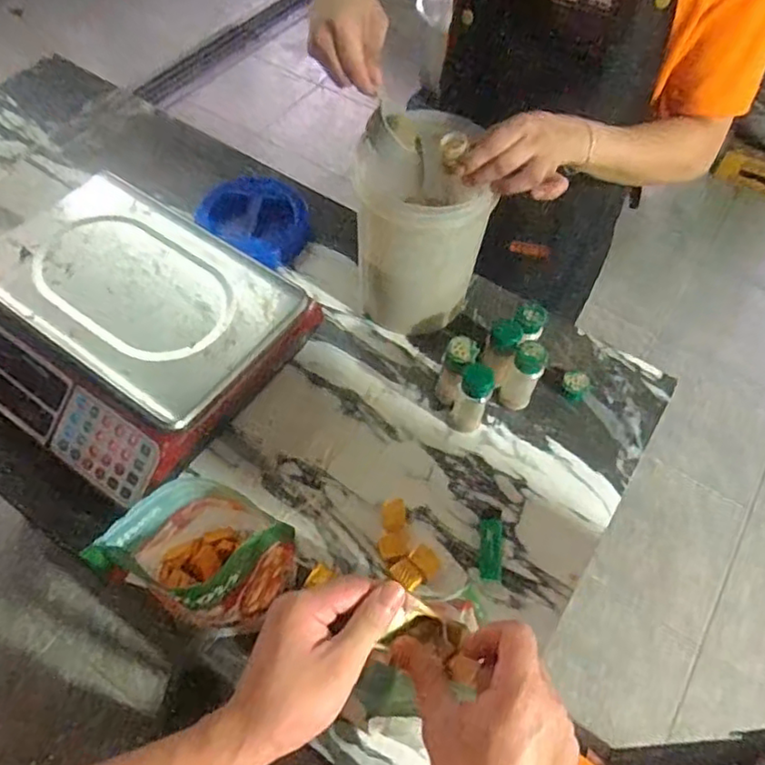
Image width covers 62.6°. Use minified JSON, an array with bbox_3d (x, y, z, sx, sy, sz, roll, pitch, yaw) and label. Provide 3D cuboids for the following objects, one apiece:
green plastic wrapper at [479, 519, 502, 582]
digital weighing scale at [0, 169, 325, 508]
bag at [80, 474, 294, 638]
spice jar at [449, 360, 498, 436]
[{"bbox_3d":[0.117,0.177,0.674,0.024,0.016,0.068,6,58,1],"label":"green plastic wrapper"},{"bbox_3d":[-0.306,-0.063,0.740,0.353,0.111,0.303,31,62,15],"label":"digital weighing scale"},{"bbox_3d":[-0.154,0.153,0.539,0.104,0.151,0.121,37,64,18],"label":"bag"},{"bbox_3d":[0.103,0.020,0.720,0.038,0.100,0.038,1,58,-2],"label":"spice jar"}]

